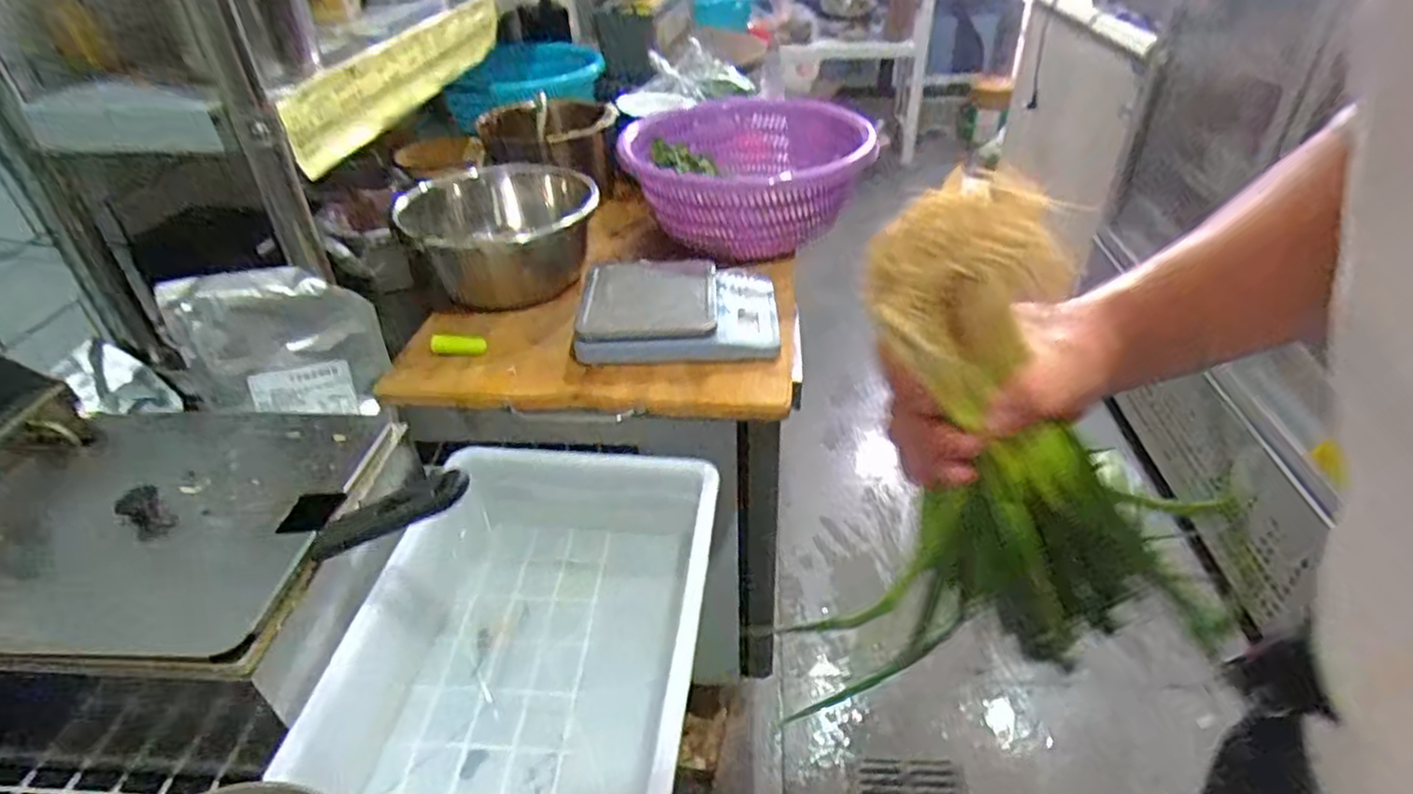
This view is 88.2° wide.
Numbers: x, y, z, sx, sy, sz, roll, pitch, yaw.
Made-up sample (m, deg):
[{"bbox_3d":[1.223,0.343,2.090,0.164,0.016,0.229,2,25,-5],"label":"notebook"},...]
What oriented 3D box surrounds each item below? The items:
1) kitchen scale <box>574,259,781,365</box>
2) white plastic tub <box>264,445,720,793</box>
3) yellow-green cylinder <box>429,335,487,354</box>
[{"bbox_3d":[-0.032,-0.117,0.890,0.237,0.051,0.195,-3,37,0],"label":"kitchen scale"},{"bbox_3d":[-0.147,0.208,0.650,0.286,0.101,0.367,2,37,6],"label":"white plastic tub"},{"bbox_3d":[-0.290,-0.063,0.854,0.062,0.022,0.015,-4,37,-3],"label":"yellow-green cylinder"}]

